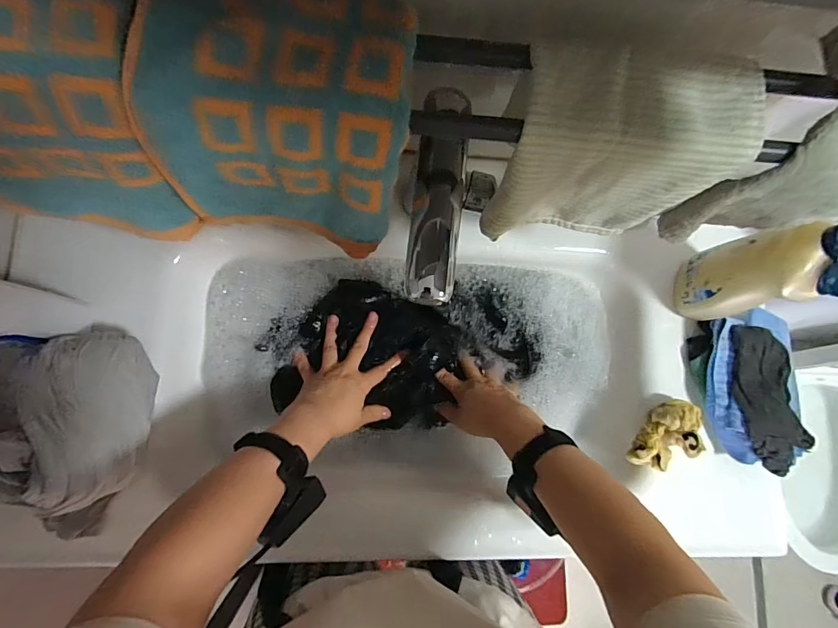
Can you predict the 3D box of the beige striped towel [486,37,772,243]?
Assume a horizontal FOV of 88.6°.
[{"bbox_3d":[0.142,-0.128,0.342,0.161,0.132,0.087,-3,83,-6],"label":"beige striped towel"}]

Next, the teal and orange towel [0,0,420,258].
[{"bbox_3d":[-0.171,-0.129,0.305,0.319,0.161,0.118,1,82,-6],"label":"teal and orange towel"}]

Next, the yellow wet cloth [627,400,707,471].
[{"bbox_3d":[0.298,0.148,0.509,0.054,0.040,0.091,35,80,-1],"label":"yellow wet cloth"}]

